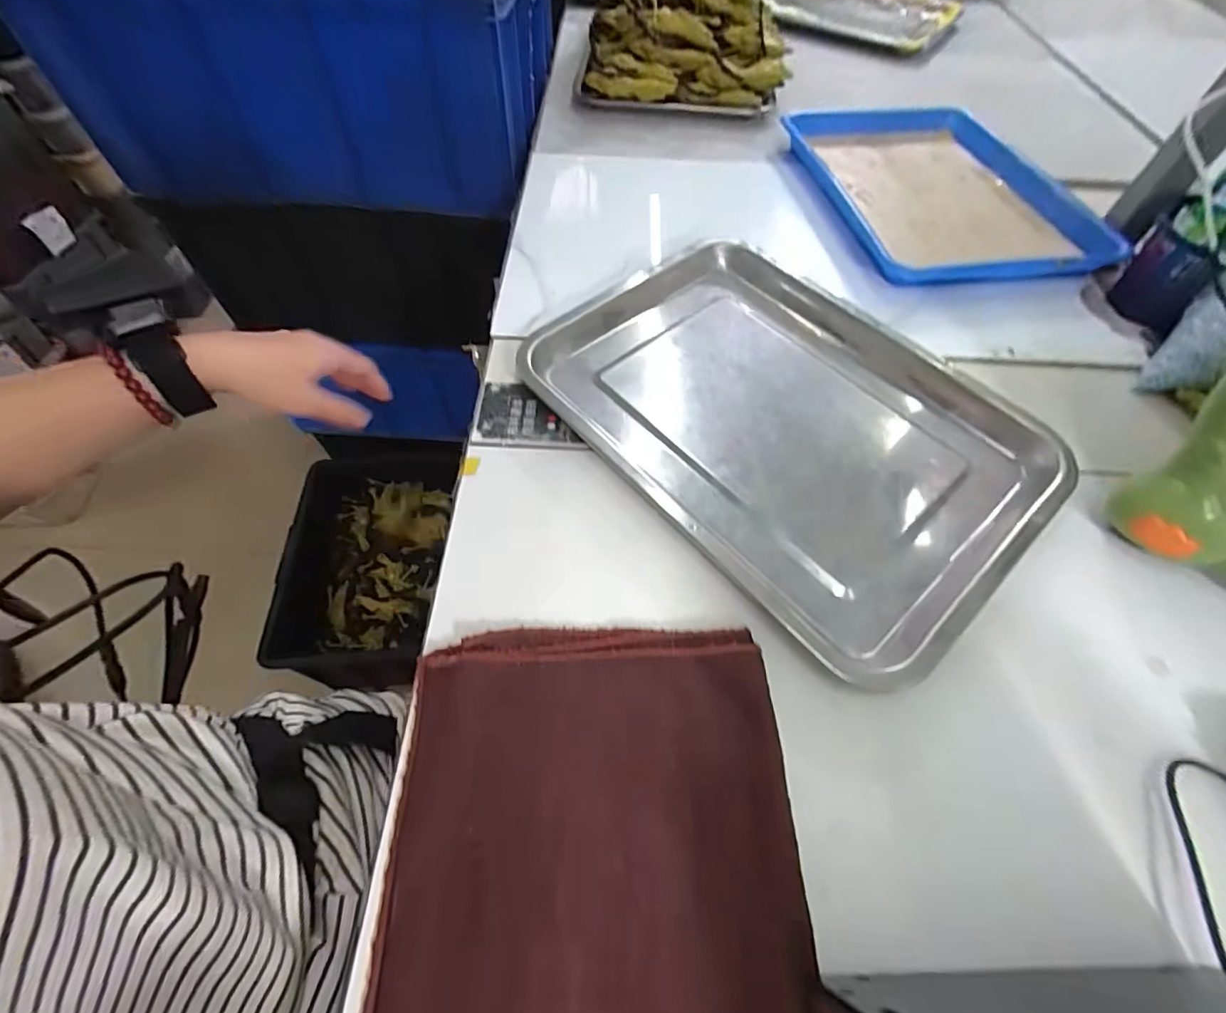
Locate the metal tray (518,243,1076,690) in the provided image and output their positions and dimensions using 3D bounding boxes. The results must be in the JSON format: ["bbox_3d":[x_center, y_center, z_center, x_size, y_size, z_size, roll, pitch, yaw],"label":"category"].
[{"bbox_3d":[0.127,-0.072,0.395,0.265,0.021,0.348,-38,67,-23],"label":"metal tray"}]

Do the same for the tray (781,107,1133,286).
[{"bbox_3d":[0.369,-0.359,0.583,0.267,0.031,0.335,-6,59,-7],"label":"tray"}]

